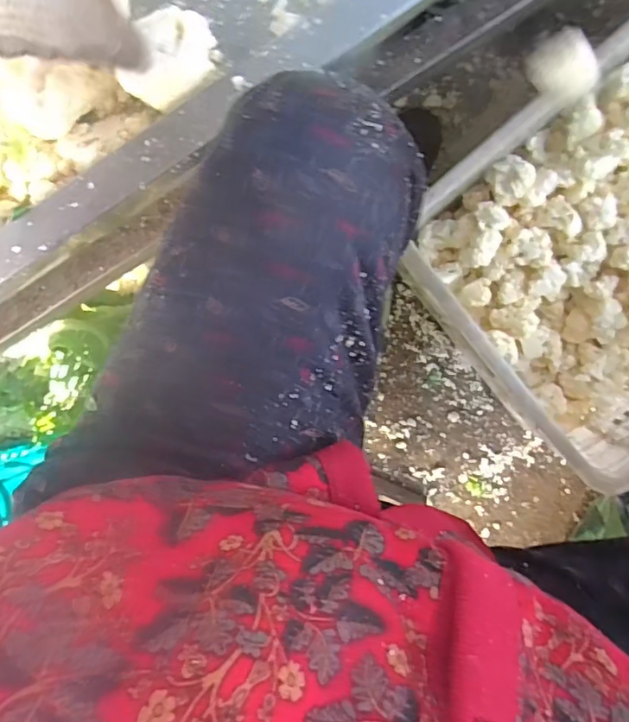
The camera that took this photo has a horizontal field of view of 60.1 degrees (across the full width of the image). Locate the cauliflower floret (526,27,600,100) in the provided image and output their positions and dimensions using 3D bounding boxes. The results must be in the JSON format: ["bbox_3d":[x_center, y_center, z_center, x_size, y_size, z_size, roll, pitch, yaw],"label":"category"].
[{"bbox_3d":[0.131,-0.153,0.284,0.023,0.018,0.034,-40,91,9],"label":"cauliflower floret"}]

